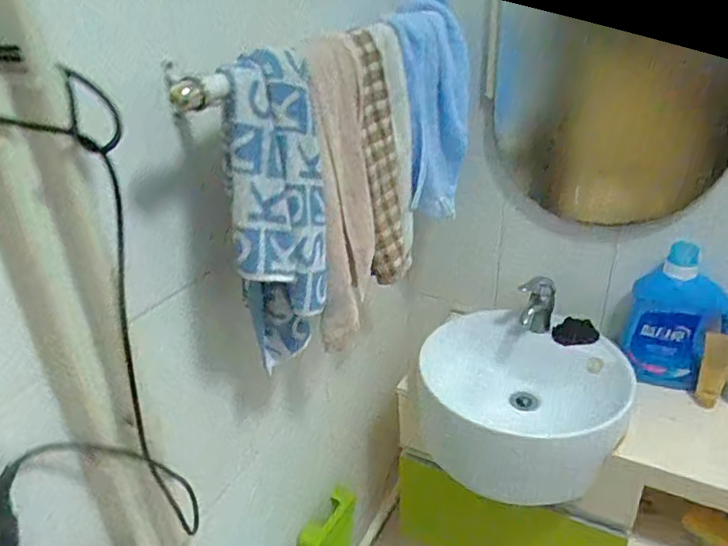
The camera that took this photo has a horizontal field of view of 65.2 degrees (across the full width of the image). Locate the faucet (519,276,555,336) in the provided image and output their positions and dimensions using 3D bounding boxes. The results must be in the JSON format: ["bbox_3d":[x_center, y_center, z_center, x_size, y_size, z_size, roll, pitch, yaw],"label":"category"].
[{"bbox_3d":[0.388,0.071,1.287,0.074,0.111,0.087,9,30,20],"label":"faucet"}]

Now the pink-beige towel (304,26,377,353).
[{"bbox_3d":[-0.028,-0.099,0.843,0.040,0.446,0.136,17,34,31],"label":"pink-beige towel"}]

